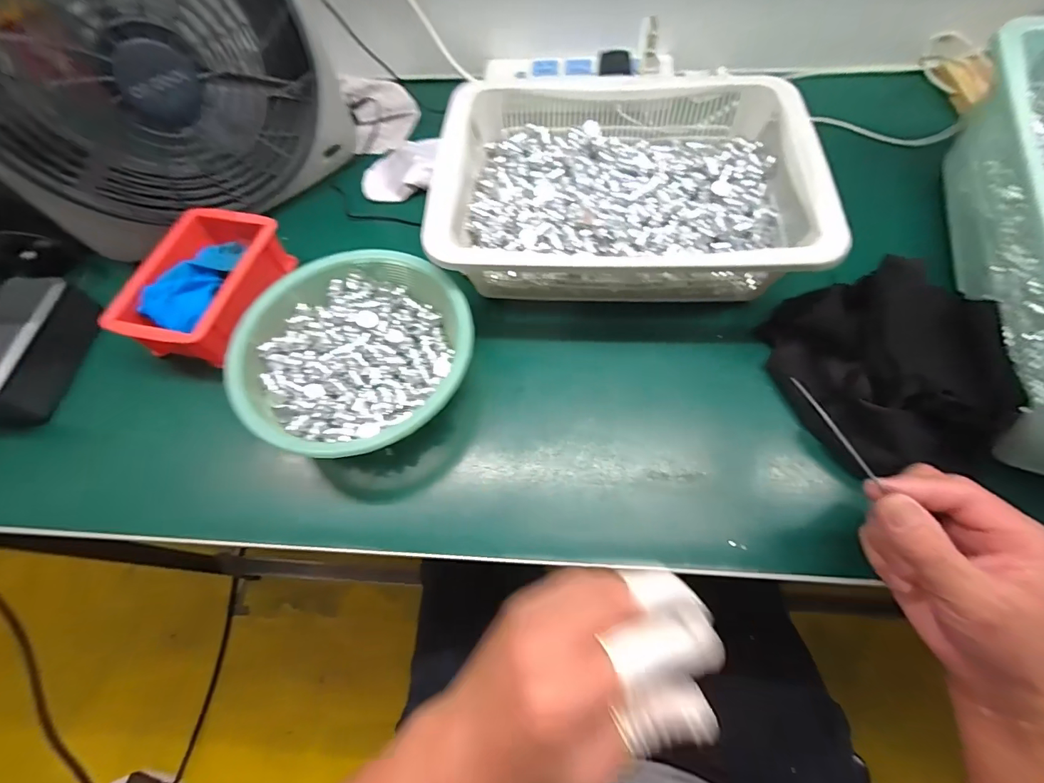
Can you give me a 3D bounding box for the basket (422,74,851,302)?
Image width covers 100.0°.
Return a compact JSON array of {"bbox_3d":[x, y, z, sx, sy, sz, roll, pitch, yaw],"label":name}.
[{"bbox_3d":[0.089,-0.191,0.413,0.321,0.070,0.221,2,63,4],"label":"basket"}]

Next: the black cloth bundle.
[{"bbox_3d":[0.274,-0.017,0.328,0.114,0.072,0.165,-14,63,-4],"label":"black cloth bundle"}]

